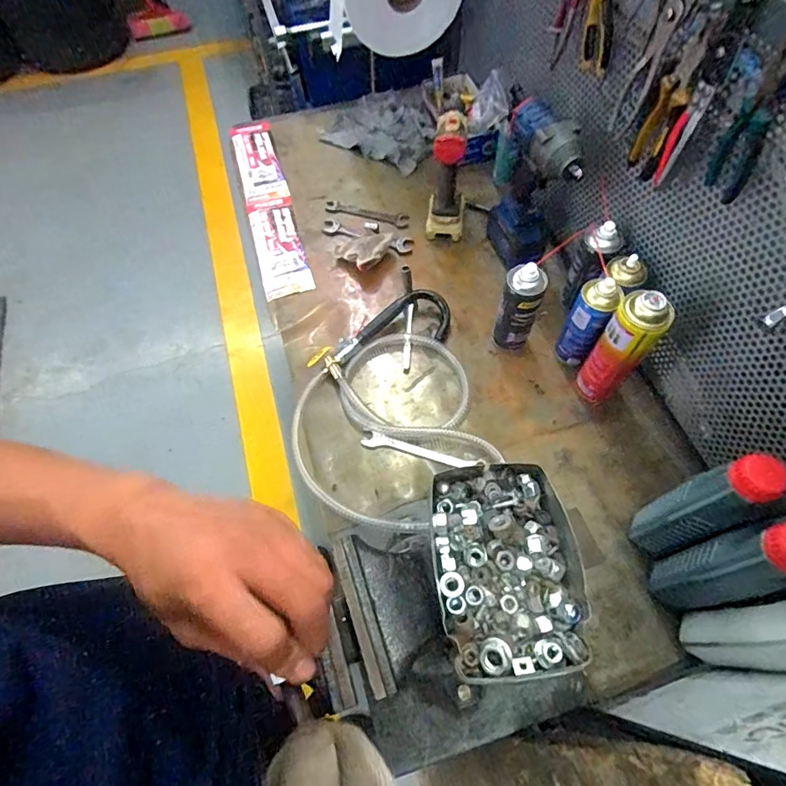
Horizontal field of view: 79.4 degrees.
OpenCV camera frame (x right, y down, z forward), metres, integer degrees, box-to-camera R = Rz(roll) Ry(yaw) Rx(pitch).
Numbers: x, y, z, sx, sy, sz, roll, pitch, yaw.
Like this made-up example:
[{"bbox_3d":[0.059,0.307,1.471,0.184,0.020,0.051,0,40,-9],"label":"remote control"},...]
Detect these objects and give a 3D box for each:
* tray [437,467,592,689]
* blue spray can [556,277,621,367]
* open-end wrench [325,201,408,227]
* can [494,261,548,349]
[{"bbox_3d":[0.111,0.167,0.460,0.133,0.037,0.191,-6,61,-1],"label":"tray"},{"bbox_3d":[0.316,-0.111,0.785,0.056,0.179,0.054,25,65,15],"label":"blue spray can"},{"bbox_3d":[-0.056,-0.401,1.056,0.194,0.015,0.034,17,53,16],"label":"open-end wrench"},{"bbox_3d":[0.210,-0.136,0.795,0.060,0.177,0.061,-1,61,2],"label":"can"}]

